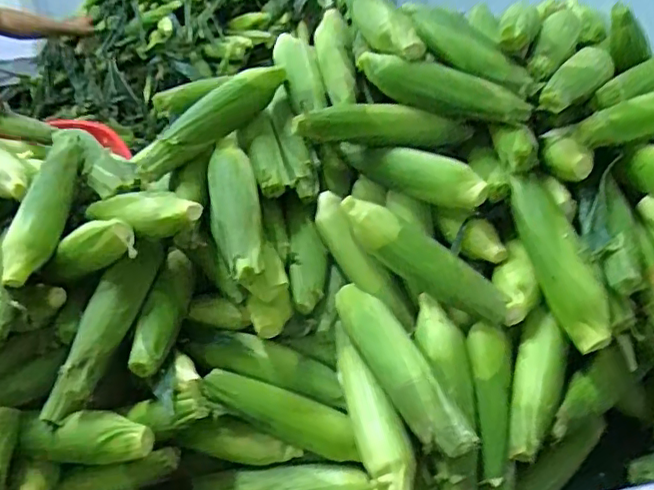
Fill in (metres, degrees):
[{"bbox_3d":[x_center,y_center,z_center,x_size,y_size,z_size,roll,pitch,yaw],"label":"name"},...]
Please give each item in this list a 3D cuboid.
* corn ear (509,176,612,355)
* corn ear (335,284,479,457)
[{"bbox_3d":[0.263,0.013,0.674,0.051,0.044,0.217,-11,63,-9],"label":"corn ear"},{"bbox_3d":[0.071,0.124,0.649,0.048,0.048,0.247,-18,46,-21],"label":"corn ear"}]

